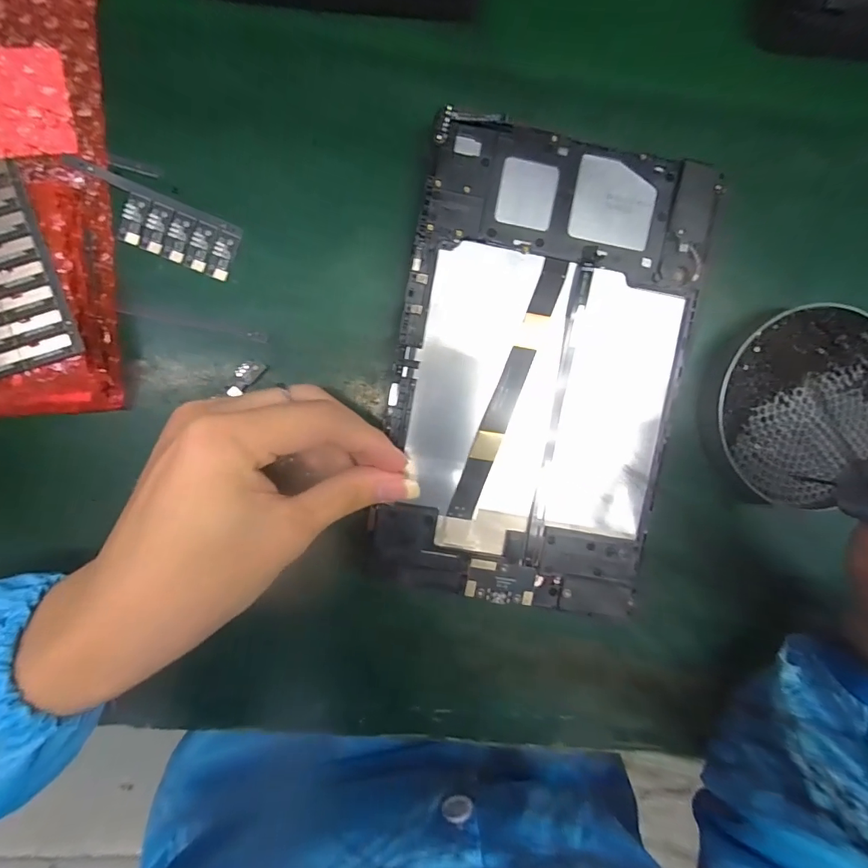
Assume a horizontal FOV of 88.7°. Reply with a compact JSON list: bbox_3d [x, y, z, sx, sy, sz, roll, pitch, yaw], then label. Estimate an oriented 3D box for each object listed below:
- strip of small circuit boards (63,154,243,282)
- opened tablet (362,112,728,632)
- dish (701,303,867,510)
[{"bbox_3d":[-0.153,-0.115,0.240,0.092,0.004,0.031,22,93,-6],"label":"strip of small circuit boards"},{"bbox_3d":[0.055,-0.030,0.233,0.148,0.008,0.238,11,94,-4],"label":"opened tablet"},{"bbox_3d":[0.216,-0.015,0.252,0.121,0.014,0.110,0,94,-5],"label":"dish"}]

